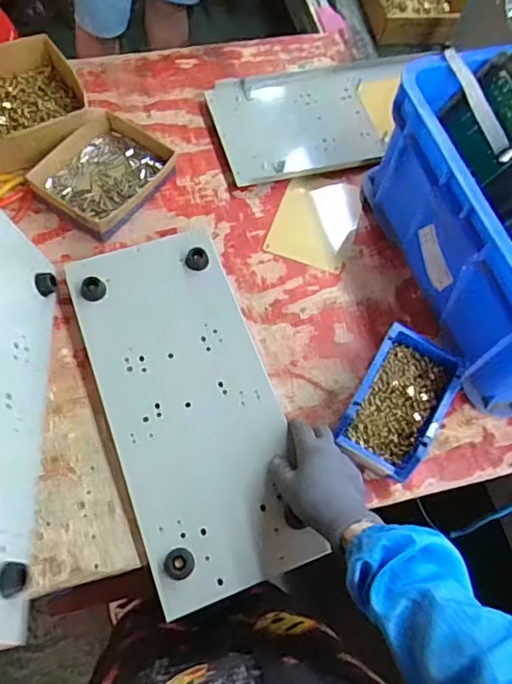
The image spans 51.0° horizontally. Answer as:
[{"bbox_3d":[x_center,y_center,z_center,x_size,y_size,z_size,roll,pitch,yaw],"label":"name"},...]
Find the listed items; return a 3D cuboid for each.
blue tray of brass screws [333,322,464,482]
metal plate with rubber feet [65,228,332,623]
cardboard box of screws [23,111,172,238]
[{"bbox_3d":[0.164,0.073,0.637,0.101,0.072,0.159,32,67,10],"label":"blue tray of brass screws"},{"bbox_3d":[-0.082,0.068,0.647,0.196,0.014,0.436,-16,70,-10],"label":"metal plate with rubber feet"},{"bbox_3d":[-0.217,-0.242,0.770,0.159,0.040,0.173,35,68,11],"label":"cardboard box of screws"}]

